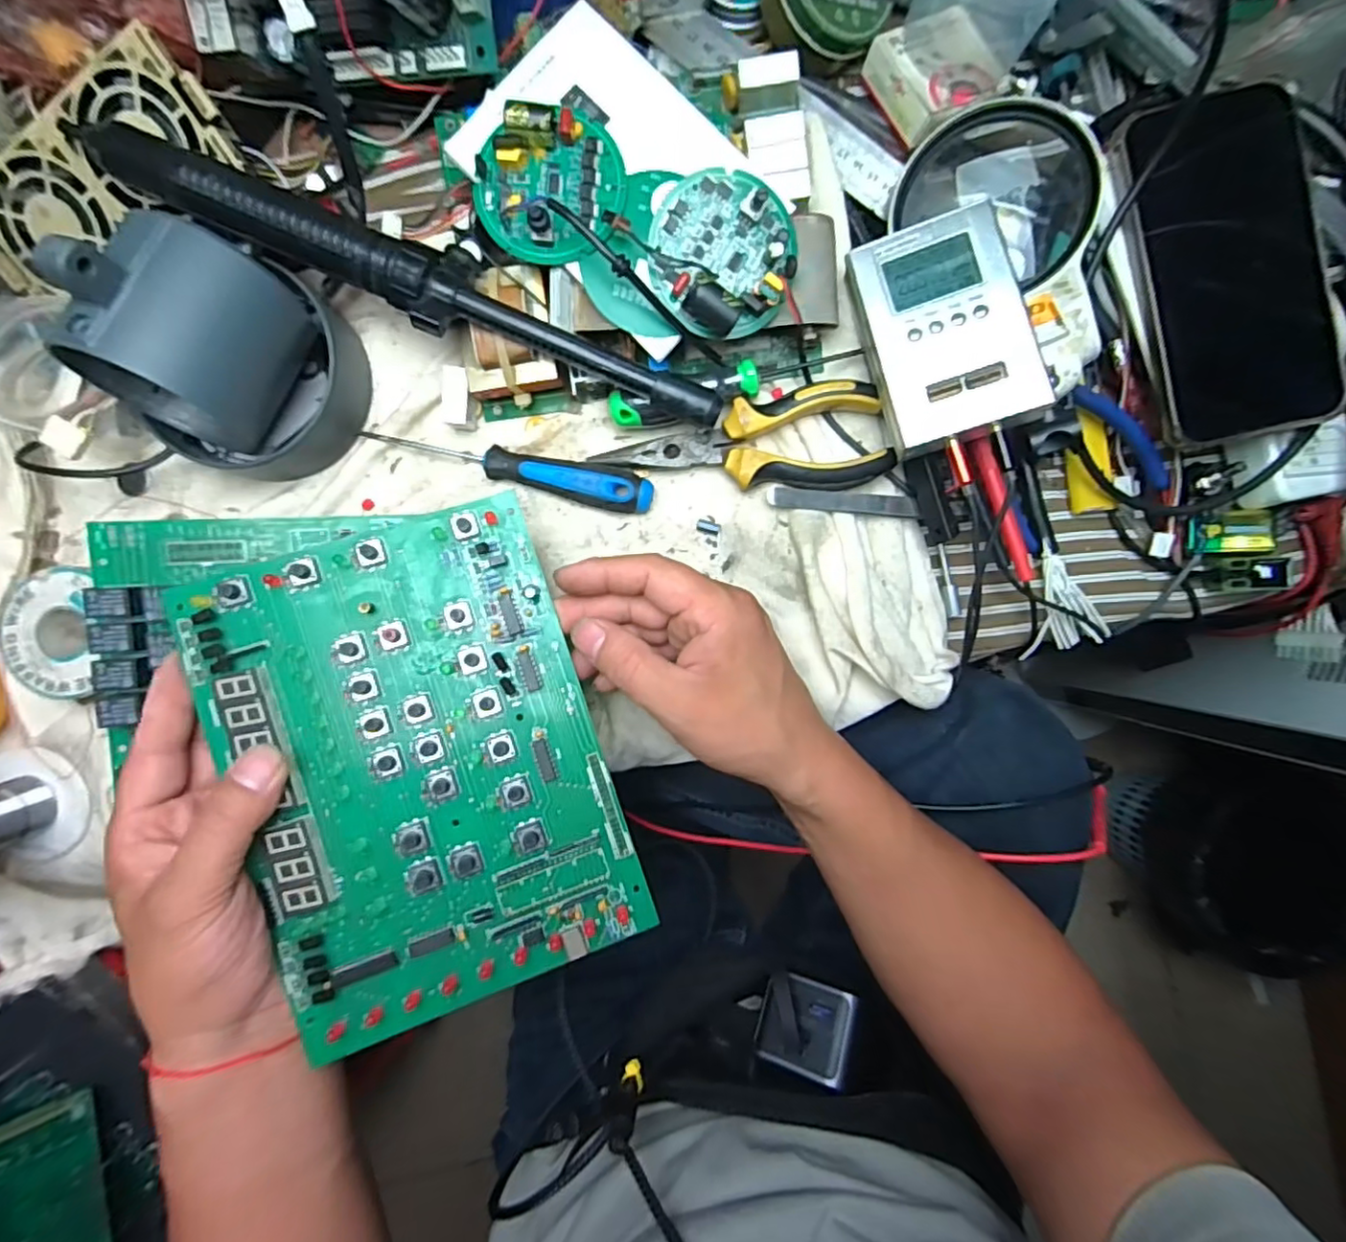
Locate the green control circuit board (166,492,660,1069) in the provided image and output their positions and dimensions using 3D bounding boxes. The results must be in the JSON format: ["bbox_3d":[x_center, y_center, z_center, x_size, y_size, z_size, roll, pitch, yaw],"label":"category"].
[{"bbox_3d":[-0.112,0.065,0.283,0.152,0.008,0.211,-19,89,-11],"label":"green control circuit board"}]

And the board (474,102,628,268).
[{"bbox_3d":[-0.058,-0.203,0.289,0.069,0.021,0.060,-8,92,0],"label":"board"}]

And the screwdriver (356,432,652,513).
[{"bbox_3d":[-0.088,-0.084,0.341,0.154,0.015,0.023,12,92,-1],"label":"screwdriver"}]

